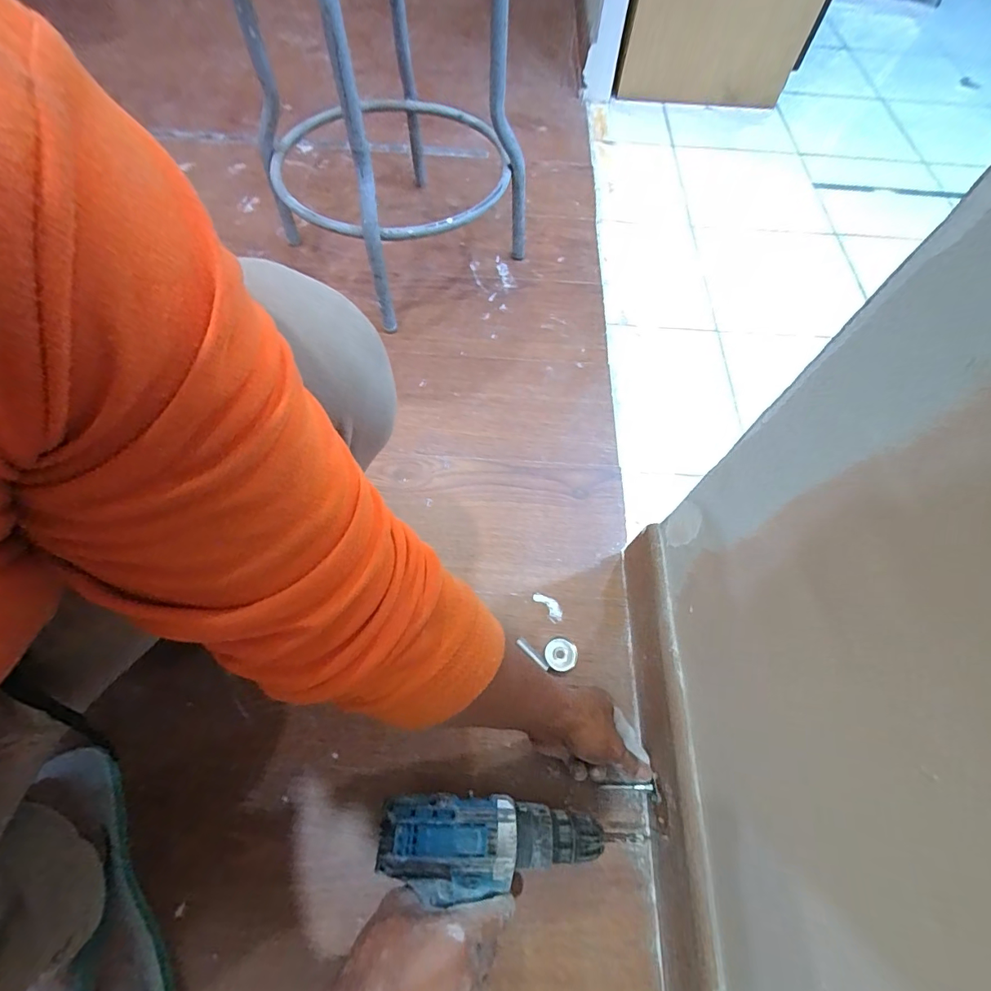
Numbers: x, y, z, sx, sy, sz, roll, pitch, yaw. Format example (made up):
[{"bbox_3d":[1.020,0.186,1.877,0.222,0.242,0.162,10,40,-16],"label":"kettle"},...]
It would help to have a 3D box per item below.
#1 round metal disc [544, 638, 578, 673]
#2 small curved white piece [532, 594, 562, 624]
[{"bbox_3d":[0.077,0.189,0.544,0.036,0.009,0.037,1,64,-2],"label":"round metal disc"},{"bbox_3d":[0.066,0.136,0.569,0.020,0.004,0.042,-35,70,-18],"label":"small curved white piece"}]

